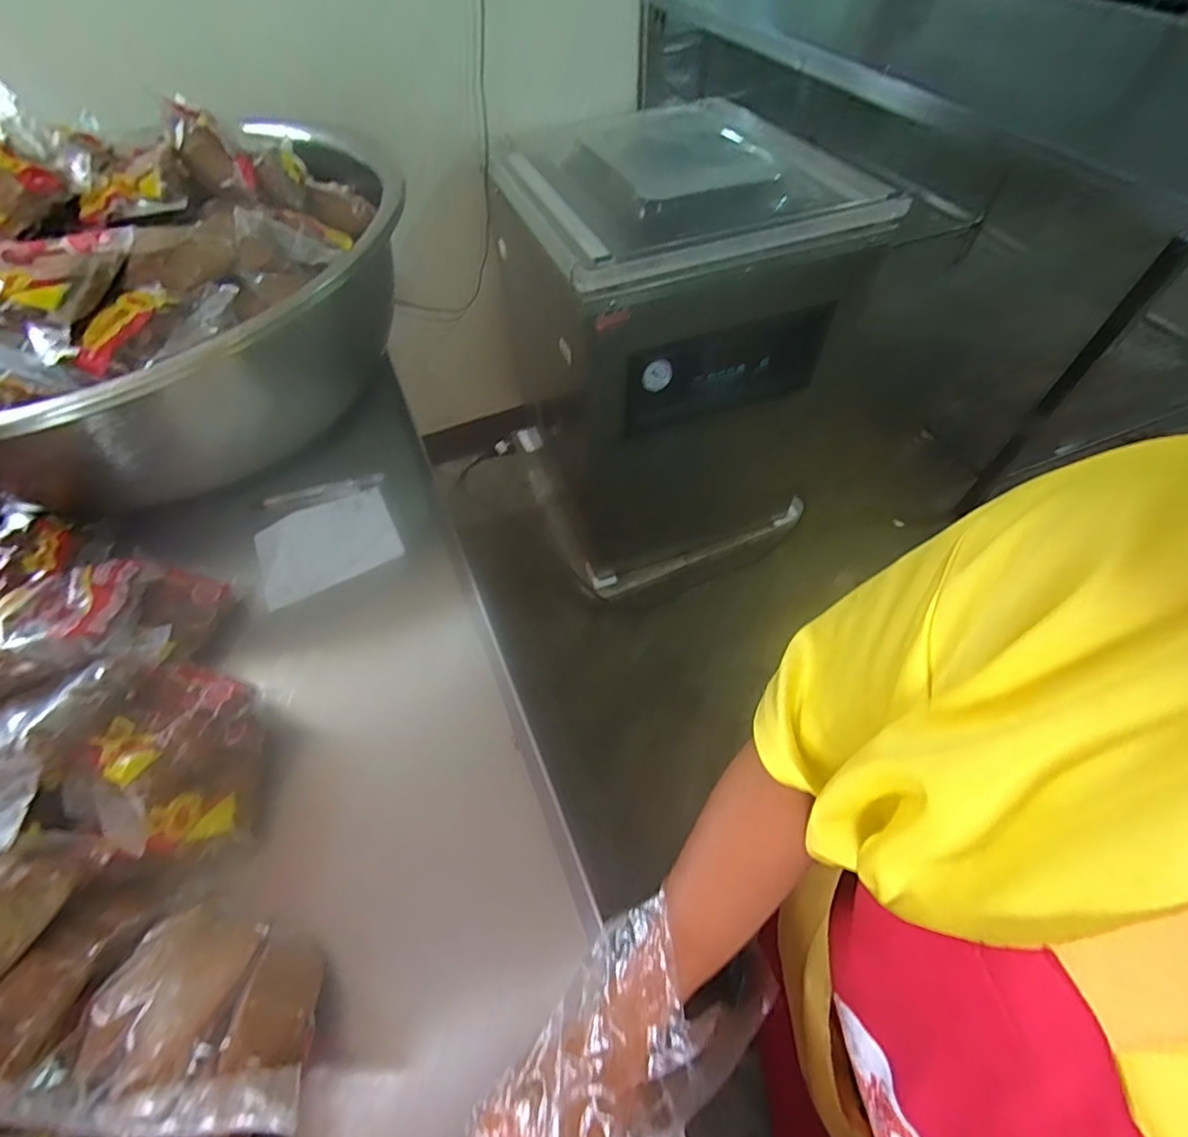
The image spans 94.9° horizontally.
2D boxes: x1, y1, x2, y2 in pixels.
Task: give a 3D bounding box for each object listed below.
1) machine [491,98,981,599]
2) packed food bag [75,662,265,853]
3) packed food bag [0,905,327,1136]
[{"bbox_3d":[0.186,-0.460,1.296,0.716,0.873,0.594,-18,56,-11],"label":"machine"},{"bbox_3d":[-0.312,0.135,0.405,0.106,0.066,0.138,-8,55,-4],"label":"packed food bag"},{"bbox_3d":[-0.224,0.255,0.313,0.140,0.067,0.095,3,55,4],"label":"packed food bag"}]

